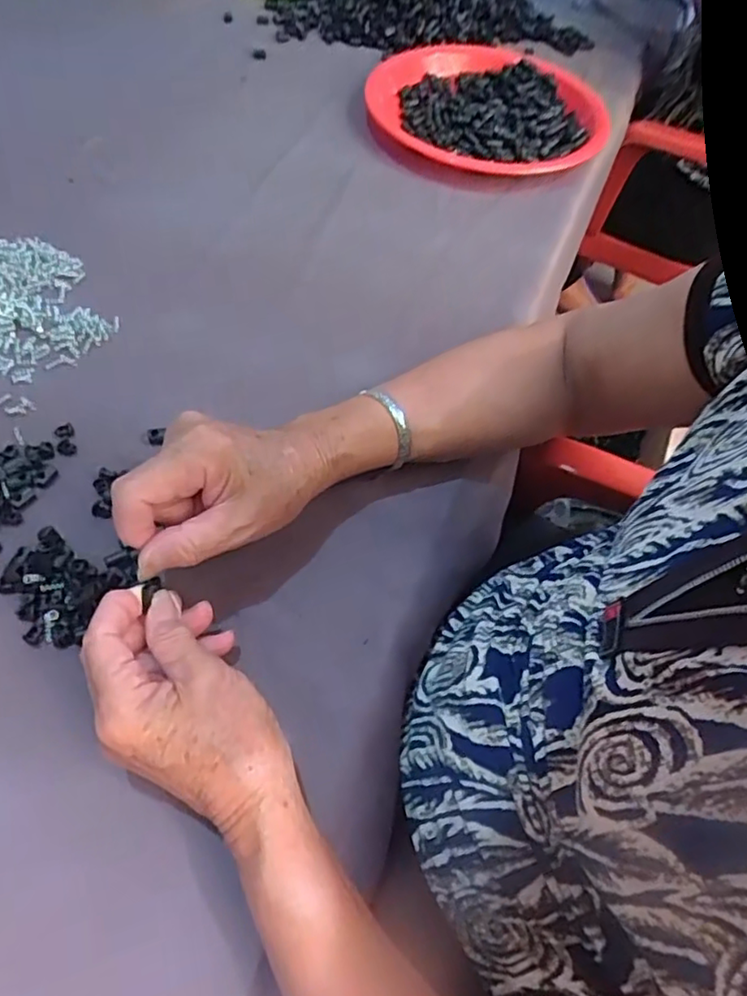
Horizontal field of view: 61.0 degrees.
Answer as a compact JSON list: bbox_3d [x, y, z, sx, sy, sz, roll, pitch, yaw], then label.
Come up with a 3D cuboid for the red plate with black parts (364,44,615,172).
[{"bbox_3d":[0.138,-0.442,0.708,0.249,0.026,0.262,2,57,-3],"label":"red plate with black parts"}]

